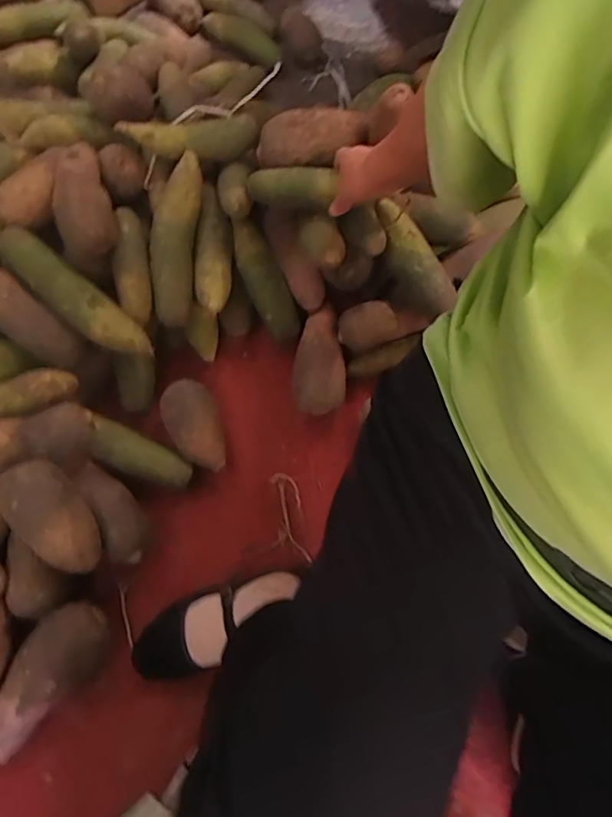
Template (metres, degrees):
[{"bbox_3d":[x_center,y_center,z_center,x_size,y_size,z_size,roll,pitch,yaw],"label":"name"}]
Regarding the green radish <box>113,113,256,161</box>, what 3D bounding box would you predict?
[{"bbox_3d":[-0.163,-0.383,0.730,0.185,0.043,0.048,-12,67,-20],"label":"green radish"}]

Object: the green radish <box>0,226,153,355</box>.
[{"bbox_3d":[-0.313,-0.149,0.683,0.252,0.085,0.058,40,72,-7],"label":"green radish"}]

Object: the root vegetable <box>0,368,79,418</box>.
[{"bbox_3d":[-0.372,-0.015,0.662,0.144,0.036,0.053,-23,69,-9],"label":"root vegetable"}]

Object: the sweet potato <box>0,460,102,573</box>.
[{"bbox_3d":[-0.292,0.124,0.593,0.074,0.062,0.135,-40,72,-15],"label":"sweet potato"}]

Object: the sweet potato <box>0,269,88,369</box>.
[{"bbox_3d":[-0.353,-0.111,0.667,0.062,0.148,0.063,10,59,51],"label":"sweet potato"}]

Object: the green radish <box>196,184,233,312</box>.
[{"bbox_3d":[-0.130,-0.224,0.730,0.050,0.041,0.180,-2,84,-1],"label":"green radish"}]

